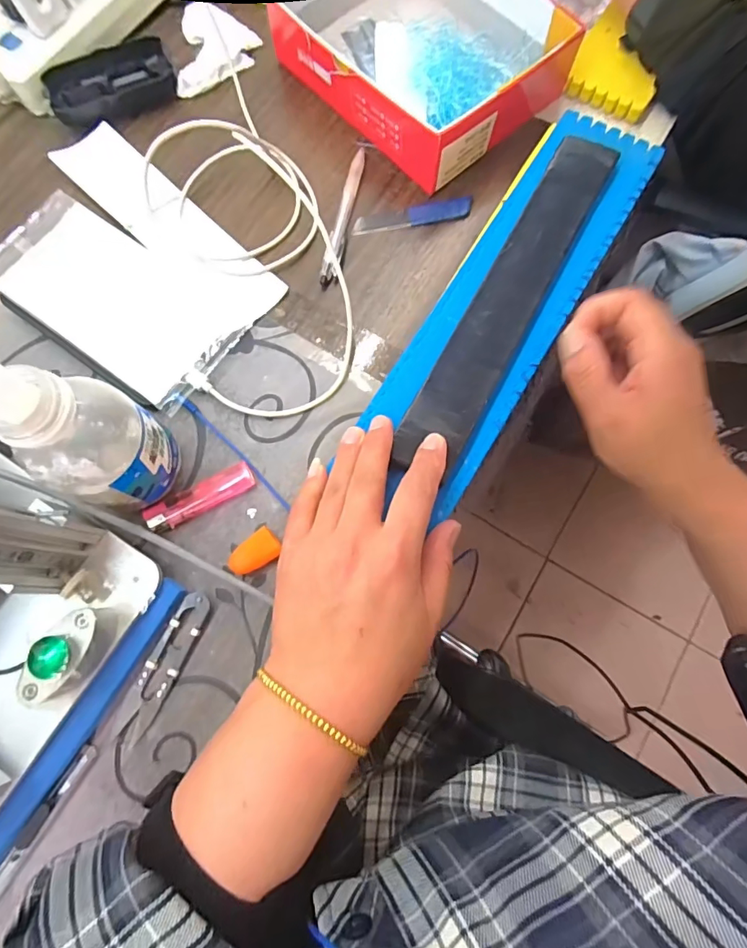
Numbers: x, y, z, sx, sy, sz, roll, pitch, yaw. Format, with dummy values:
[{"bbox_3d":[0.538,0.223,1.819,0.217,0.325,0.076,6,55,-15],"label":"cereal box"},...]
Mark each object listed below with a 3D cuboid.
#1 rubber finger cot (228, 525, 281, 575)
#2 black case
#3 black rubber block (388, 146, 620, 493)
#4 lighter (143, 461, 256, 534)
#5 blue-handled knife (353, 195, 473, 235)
[{"bbox_3d":[-0.082,0.055,0.334,0.036,0.011,0.022,-32,79,-7],"label":"rubber finger cot"},{"bbox_3d":[-0.229,-0.341,0.424,0.105,0.027,0.058,-20,78,-5],"label":"black case"},{"bbox_3d":[0.094,-0.121,0.324,0.045,0.009,0.274,28,78,8],"label":"black rubber block"},{"bbox_3d":[-0.123,0.017,0.345,0.079,0.011,0.019,-28,79,-6],"label":"lighter"},{"bbox_3d":[0.034,-0.218,0.406,0.101,0.004,0.021,-10,77,-2],"label":"blue-handled knife"}]

